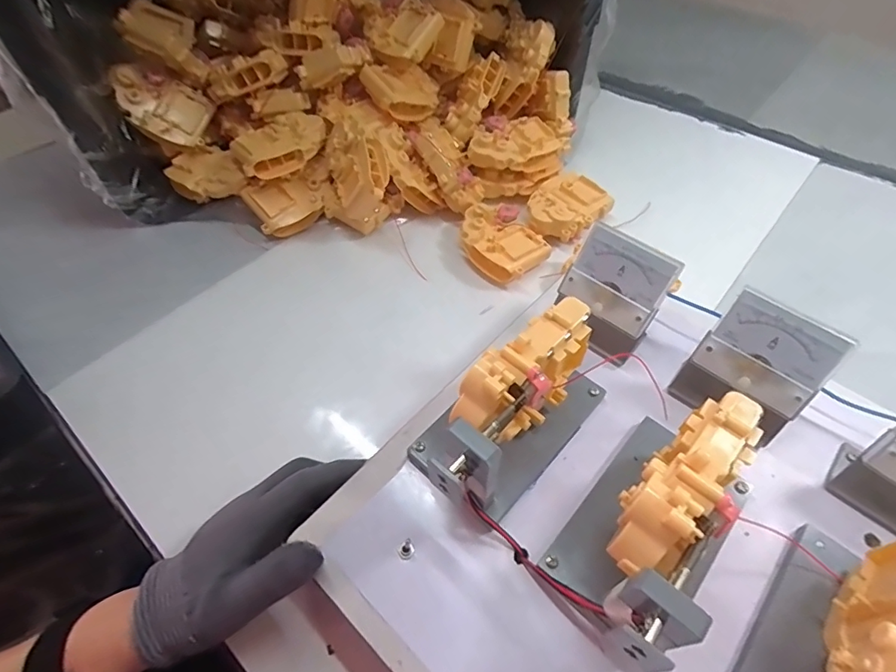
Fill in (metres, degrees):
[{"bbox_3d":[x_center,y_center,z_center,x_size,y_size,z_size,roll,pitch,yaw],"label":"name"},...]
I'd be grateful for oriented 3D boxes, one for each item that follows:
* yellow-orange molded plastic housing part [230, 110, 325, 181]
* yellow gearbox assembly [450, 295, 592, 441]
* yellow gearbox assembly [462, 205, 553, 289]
[{"bbox_3d":[-0.174,-0.201,0.501,0.094,0.034,0.058,-35,59,-22],"label":"yellow-orange molded plastic housing part"},{"bbox_3d":[0.045,0.033,0.281,0.034,0.087,0.094,34,61,25],"label":"yellow gearbox assembly"},{"bbox_3d":[0.052,-0.094,0.482,0.067,0.033,0.087,-32,58,-20],"label":"yellow gearbox assembly"}]

